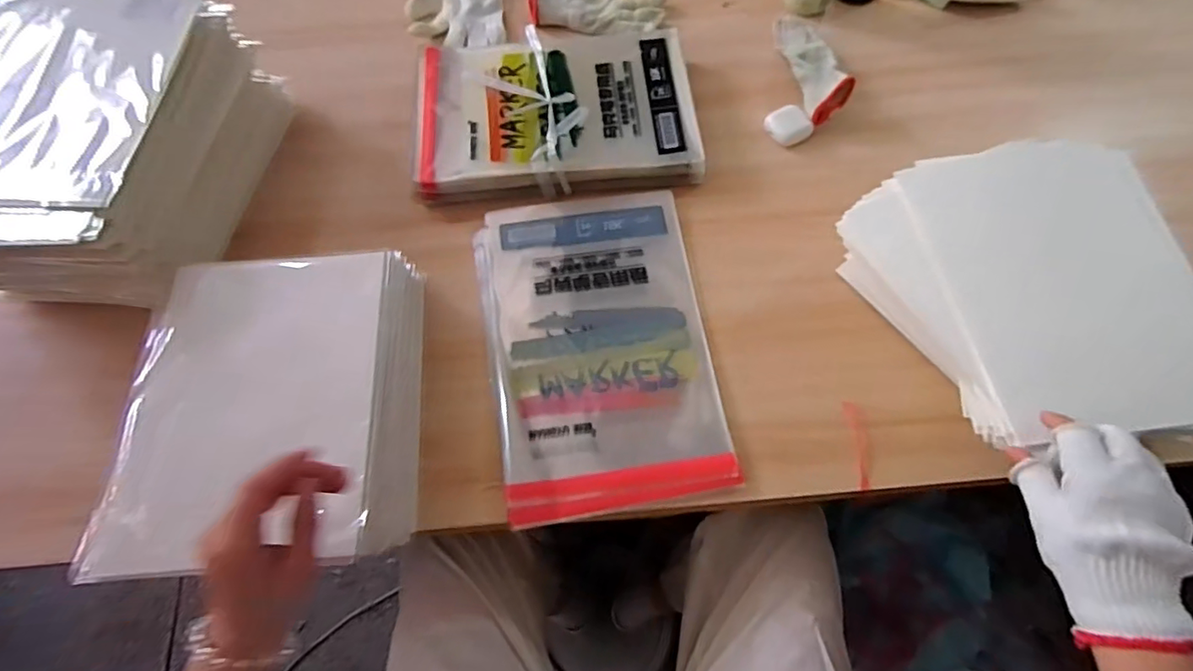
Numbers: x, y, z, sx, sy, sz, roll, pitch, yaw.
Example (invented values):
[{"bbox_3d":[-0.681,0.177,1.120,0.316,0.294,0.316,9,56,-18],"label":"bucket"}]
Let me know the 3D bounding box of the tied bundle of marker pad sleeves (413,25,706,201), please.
[{"bbox_3d":[-0.052,-0.275,0.693,0.332,0.040,0.234,-6,66,-2],"label":"tied bundle of marker pad sleeves"}]

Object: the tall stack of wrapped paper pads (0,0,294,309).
[{"bbox_3d":[-0.554,-0.198,0.616,0.292,0.141,0.356,6,66,4],"label":"tall stack of wrapped paper pads"}]

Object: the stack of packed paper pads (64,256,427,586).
[{"bbox_3d":[-0.281,0.067,0.511,0.225,0.104,0.261,-6,68,1],"label":"stack of packed paper pads"}]

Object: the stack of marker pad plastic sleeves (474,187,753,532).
[{"bbox_3d":[0.002,0.002,0.585,0.226,0.017,0.335,-10,66,-4],"label":"stack of marker pad plastic sleeves"}]

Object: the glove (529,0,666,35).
[{"bbox_3d":[0.000,-0.461,0.787,0.183,0.024,0.112,11,66,6],"label":"glove"}]

